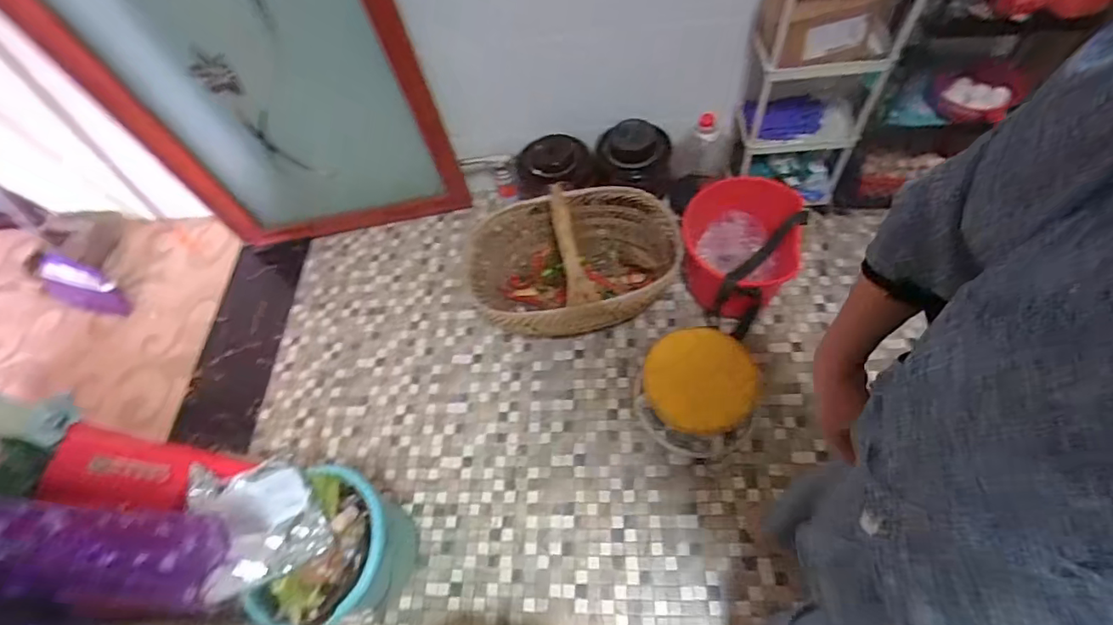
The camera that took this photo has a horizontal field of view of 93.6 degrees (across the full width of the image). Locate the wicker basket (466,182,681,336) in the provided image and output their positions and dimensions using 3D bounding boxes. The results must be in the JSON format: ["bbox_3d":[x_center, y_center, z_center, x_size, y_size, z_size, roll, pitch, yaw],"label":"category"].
[{"bbox_3d":[0.033,-0.110,1.411,0.562,0.291,0.355,-7,60,4],"label":"wicker basket"}]

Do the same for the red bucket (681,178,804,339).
[{"bbox_3d":[0.454,-0.152,1.333,0.285,0.301,0.285,-3,60,6],"label":"red bucket"}]

